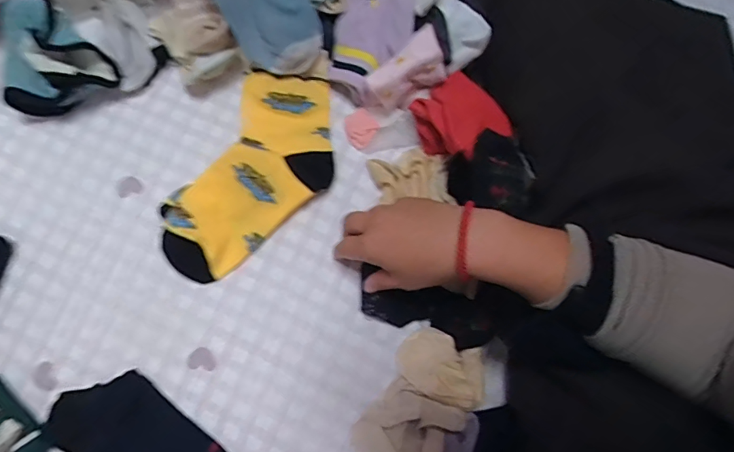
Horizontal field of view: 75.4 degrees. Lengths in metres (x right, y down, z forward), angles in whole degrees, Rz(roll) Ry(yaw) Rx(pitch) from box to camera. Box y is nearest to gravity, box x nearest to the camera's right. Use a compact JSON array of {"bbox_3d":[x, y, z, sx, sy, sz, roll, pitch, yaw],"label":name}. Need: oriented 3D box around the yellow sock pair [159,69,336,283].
[{"bbox_3d":[-0.107,-0.050,0.459,0.114,0.039,0.222,31,80,5],"label":"yellow sock pair"}]

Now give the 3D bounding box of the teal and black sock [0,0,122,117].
[{"bbox_3d":[-0.309,-0.179,0.472,0.101,0.056,0.124,-20,80,-4],"label":"teal and black sock"}]

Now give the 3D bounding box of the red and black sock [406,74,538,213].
[{"bbox_3d":[0.102,-0.080,0.460,0.078,0.049,0.137,-29,81,-6],"label":"red and black sock"}]

